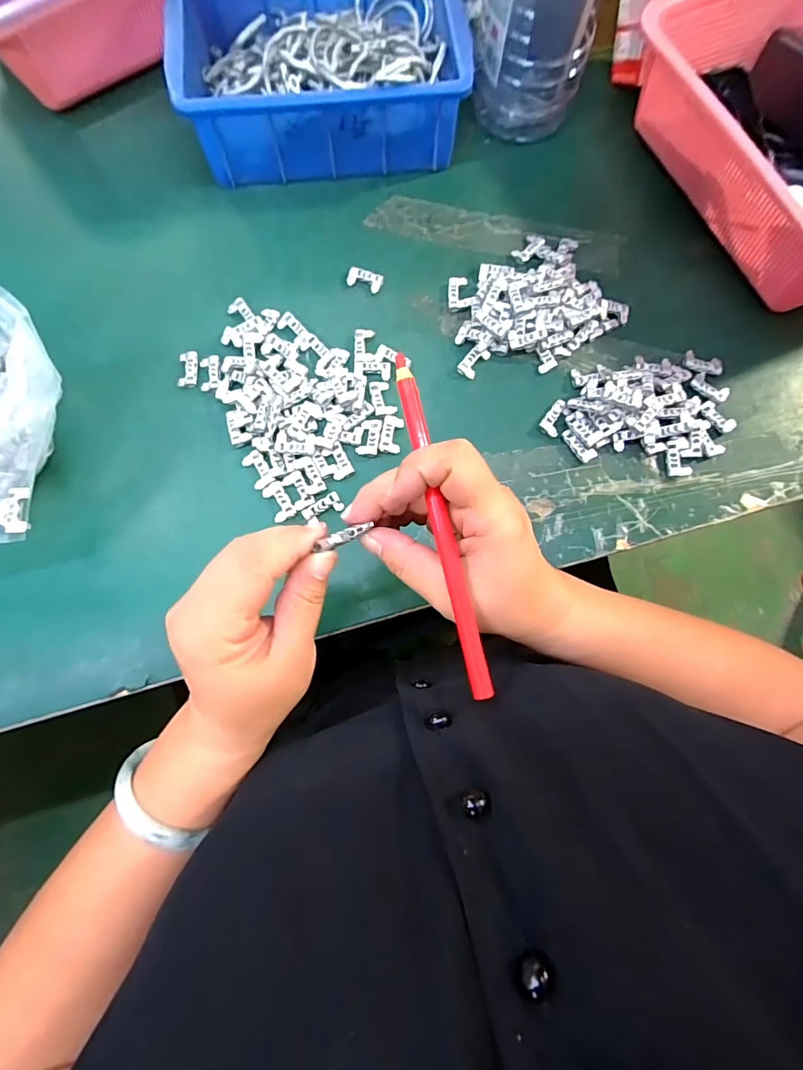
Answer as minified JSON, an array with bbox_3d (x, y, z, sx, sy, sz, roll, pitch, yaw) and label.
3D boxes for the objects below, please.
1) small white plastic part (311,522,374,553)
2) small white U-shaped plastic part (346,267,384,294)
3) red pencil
[{"bbox_3d":[-0.029,0.001,0.222,0.029,0.007,0.006,-27,77,-34],"label":"small white plastic part"},{"bbox_3d":[-0.032,-0.226,0.399,0.031,0.007,0.017,21,76,4],"label":"small white U-shaped plastic part"},{"bbox_3d":[0.019,-0.006,0.212,0.010,0.004,0.163,-13,84,-5],"label":"red pencil"}]

